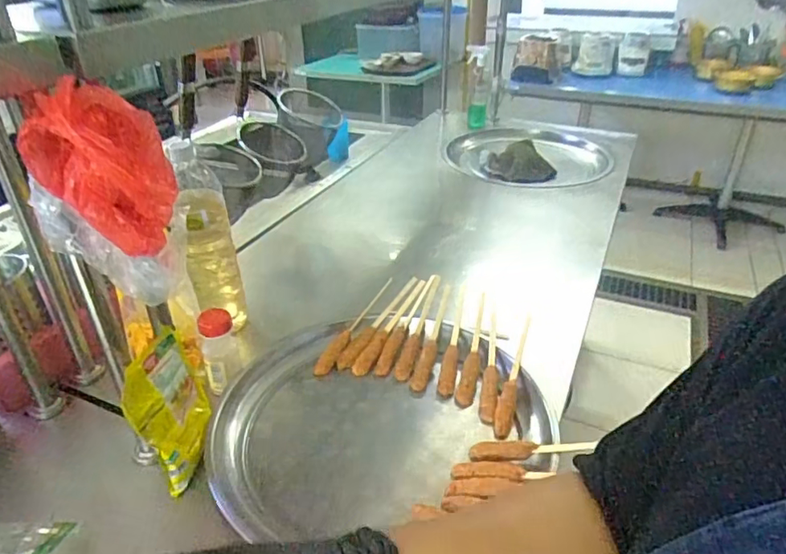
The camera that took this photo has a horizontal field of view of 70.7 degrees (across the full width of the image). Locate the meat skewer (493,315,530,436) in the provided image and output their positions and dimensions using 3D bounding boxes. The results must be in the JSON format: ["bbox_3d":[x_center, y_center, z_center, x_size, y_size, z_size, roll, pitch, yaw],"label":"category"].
[{"bbox_3d":[0.170,0.142,0.784,0.024,0.025,0.173,10,56,17],"label":"meat skewer"}]

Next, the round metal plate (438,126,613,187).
[{"bbox_3d":[0.399,-0.372,1.650,0.464,0.043,0.456,-1,32,0],"label":"round metal plate"}]

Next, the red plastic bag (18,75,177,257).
[{"bbox_3d":[-0.258,-0.084,0.501,0.113,0.163,0.079,-16,35,-23],"label":"red plastic bag"}]

